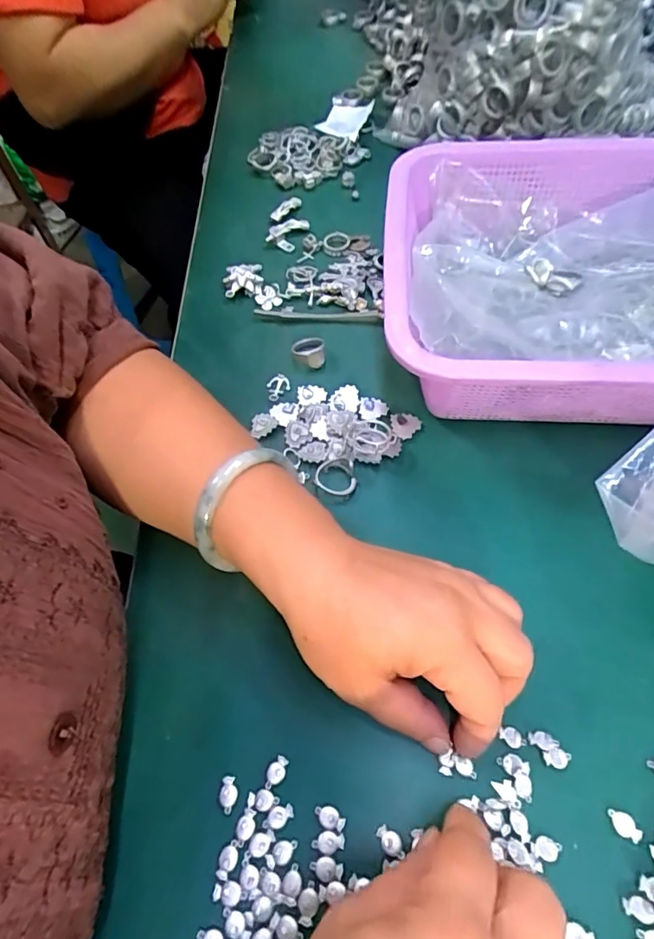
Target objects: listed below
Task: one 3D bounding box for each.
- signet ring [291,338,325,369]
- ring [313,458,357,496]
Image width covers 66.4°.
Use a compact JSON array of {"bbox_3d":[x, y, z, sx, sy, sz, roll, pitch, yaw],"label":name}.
[{"bbox_3d":[-0.014,-0.088,0.364,0.023,0.015,0.026,-1,58,3],"label":"signet ring"},{"bbox_3d":[0.005,0.005,0.312,0.024,0.008,0.027,-24,60,-4],"label":"ring"}]

